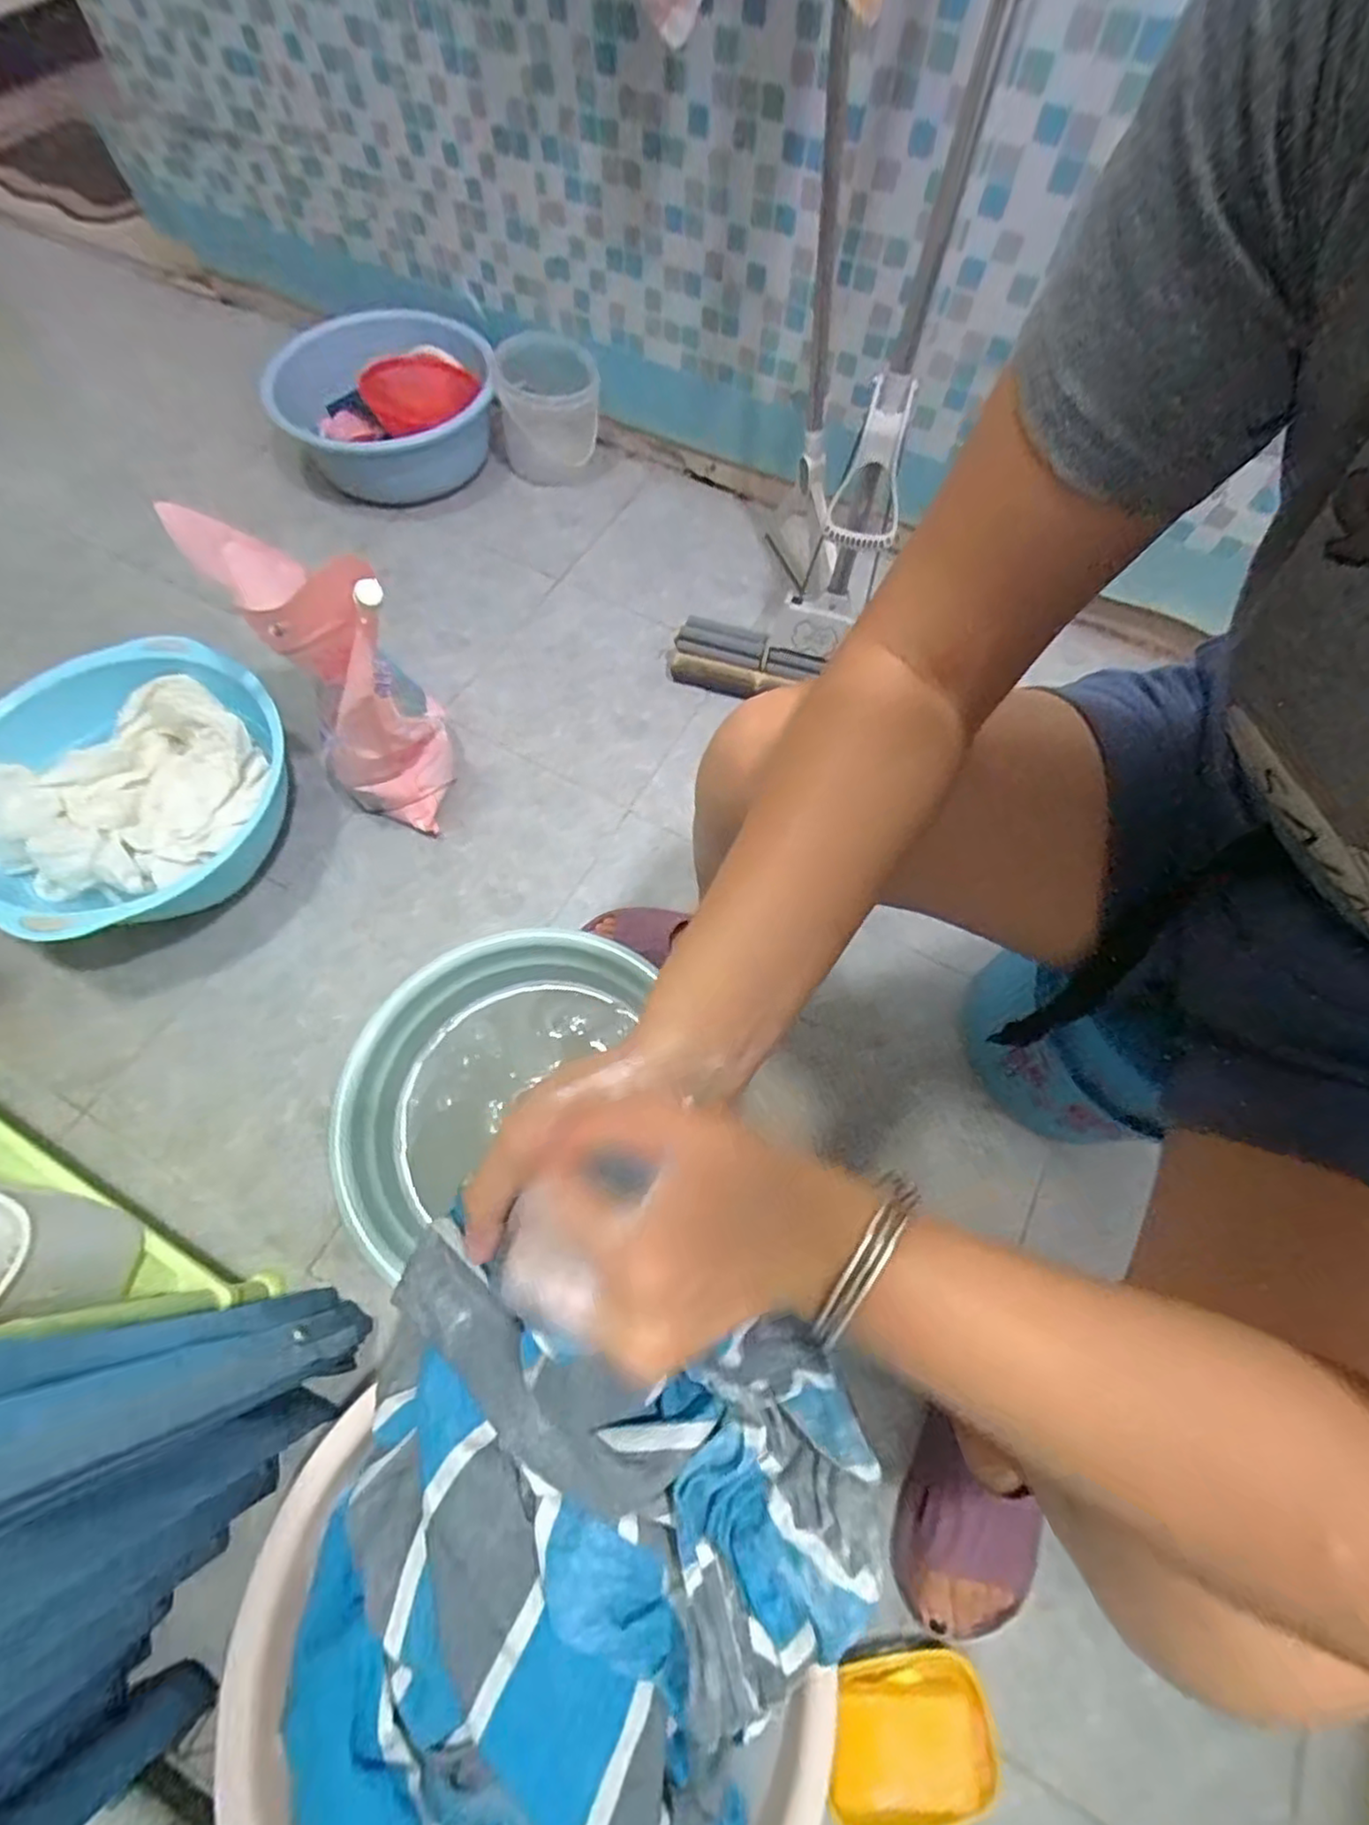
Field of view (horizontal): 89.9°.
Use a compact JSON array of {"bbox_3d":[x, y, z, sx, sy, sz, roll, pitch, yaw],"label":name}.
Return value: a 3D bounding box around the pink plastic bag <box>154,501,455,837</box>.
[{"bbox_3d":[-0.364,-0.253,0.763,0.143,0.314,0.221,-33,70,-15],"label":"pink plastic bag"}]

